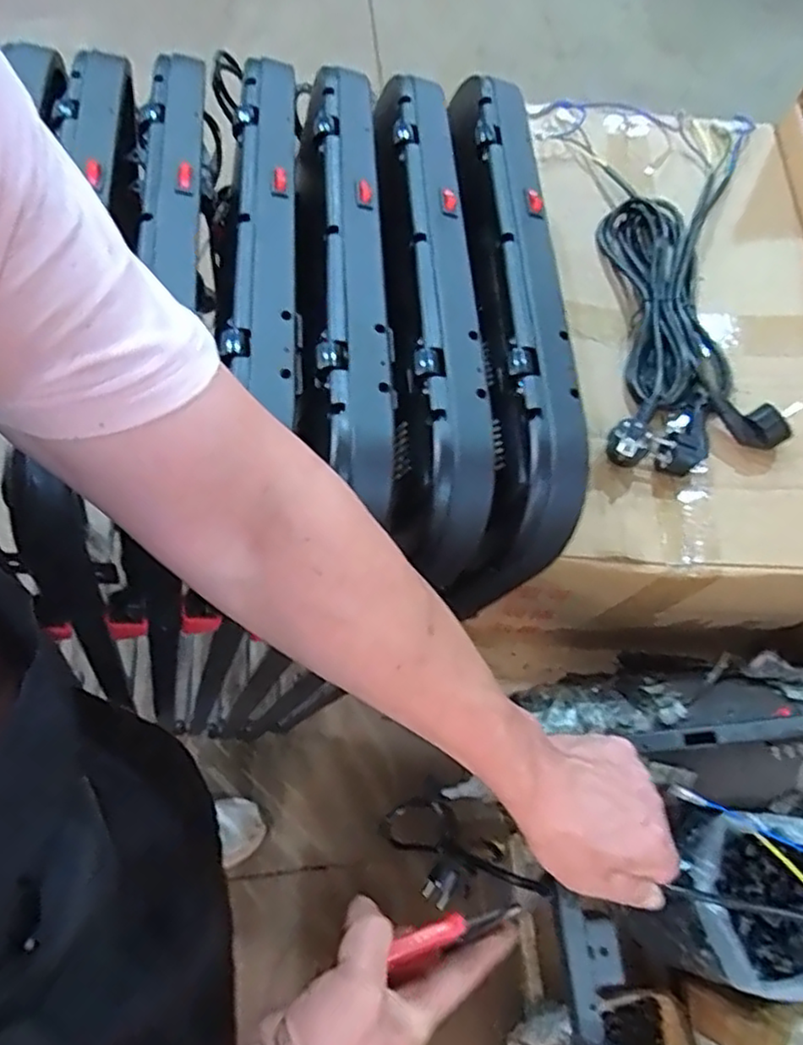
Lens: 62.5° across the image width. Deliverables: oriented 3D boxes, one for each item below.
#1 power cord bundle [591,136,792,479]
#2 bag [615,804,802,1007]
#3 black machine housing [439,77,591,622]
[{"bbox_3d":[0.267,-0.224,0.630,0.151,0.046,0.404,7,66,-1],"label":"power cord bundle"},{"bbox_3d":[0.306,0.302,0.542,0.202,0.112,0.128,-3,67,-5],"label":"bag"},{"bbox_3d":[0.087,-0.166,0.539,0.083,0.134,0.450,3,66,-2],"label":"black machine housing"}]

